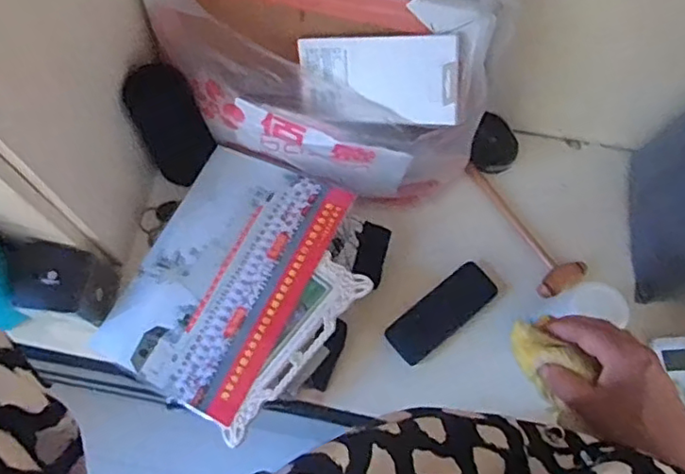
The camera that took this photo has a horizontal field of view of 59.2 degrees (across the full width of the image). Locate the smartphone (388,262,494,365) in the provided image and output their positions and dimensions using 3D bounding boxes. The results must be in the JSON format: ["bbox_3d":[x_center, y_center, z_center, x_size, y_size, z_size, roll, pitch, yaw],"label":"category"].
[{"bbox_3d":[0.125,0.093,0.756,0.147,0.014,0.056,-38,75,-14],"label":"smartphone"}]

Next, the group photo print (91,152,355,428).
[{"bbox_3d":[-0.146,0.040,0.724,0.218,0.011,0.297,22,74,23],"label":"group photo print"}]

